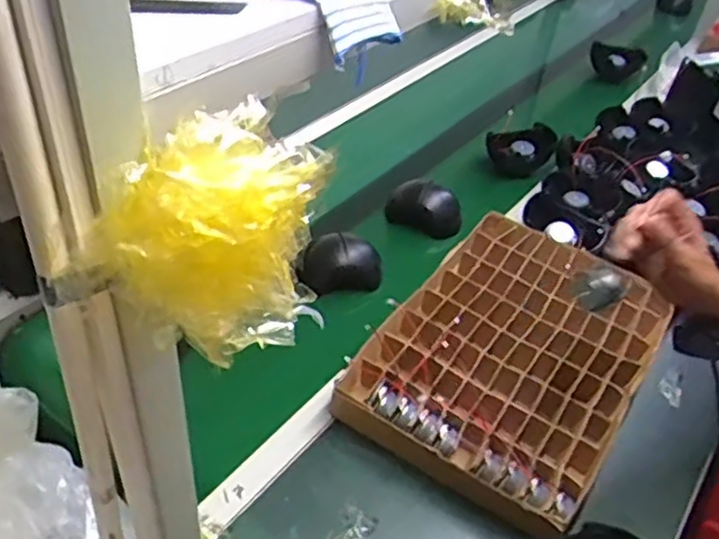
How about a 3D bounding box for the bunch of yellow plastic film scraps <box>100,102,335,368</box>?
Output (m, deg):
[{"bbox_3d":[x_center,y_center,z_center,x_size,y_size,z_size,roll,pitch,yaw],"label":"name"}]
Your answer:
[{"bbox_3d":[-0.086,-0.022,0.408,0.127,0.125,0.101,-1,41,-9],"label":"bunch of yellow plastic film scraps"}]

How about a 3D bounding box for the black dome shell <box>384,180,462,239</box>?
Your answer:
[{"bbox_3d":[0.111,-0.106,1.186,0.134,0.094,0.061,4,41,-4],"label":"black dome shell"}]

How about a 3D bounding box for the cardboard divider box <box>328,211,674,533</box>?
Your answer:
[{"bbox_3d":[0.211,0.104,0.930,0.306,0.070,0.448,27,45,22],"label":"cardboard divider box"}]

